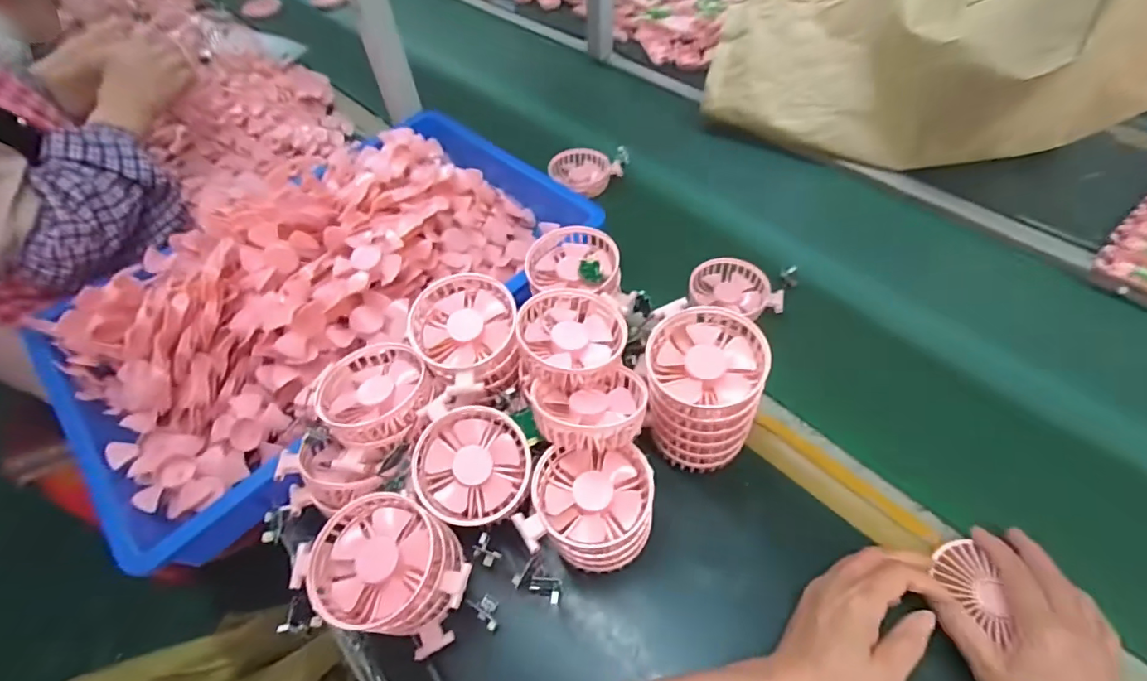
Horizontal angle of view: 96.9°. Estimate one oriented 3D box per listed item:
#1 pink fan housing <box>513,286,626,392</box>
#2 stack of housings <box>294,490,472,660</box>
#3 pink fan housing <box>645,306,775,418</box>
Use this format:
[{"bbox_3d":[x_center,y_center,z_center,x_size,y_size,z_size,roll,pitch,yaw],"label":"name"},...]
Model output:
[{"bbox_3d":[-0.001,0.001,0.430,0.090,0.046,0.084,-2,53,2],"label":"pink fan housing"},{"bbox_3d":[-0.139,0.184,0.399,0.112,0.078,0.092,27,59,22],"label":"stack of housings"},{"bbox_3d":[0.105,0.016,0.399,0.090,0.030,0.087,9,54,10],"label":"pink fan housing"}]

